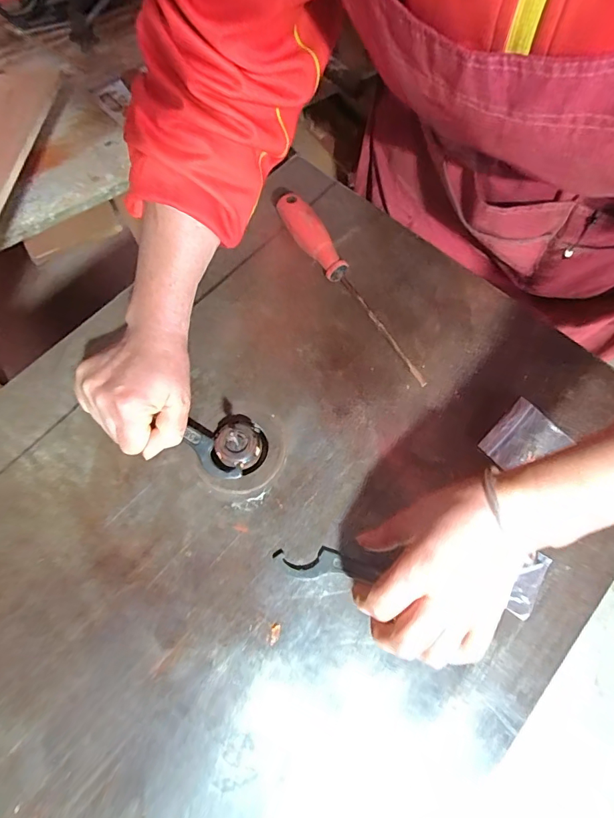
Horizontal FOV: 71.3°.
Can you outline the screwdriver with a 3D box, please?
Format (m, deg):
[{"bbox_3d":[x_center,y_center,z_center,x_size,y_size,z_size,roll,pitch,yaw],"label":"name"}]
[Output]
[{"bbox_3d":[0.043,-0.128,0.445,0.028,0.038,0.244,-30,73,-11],"label":"screwdriver"}]

